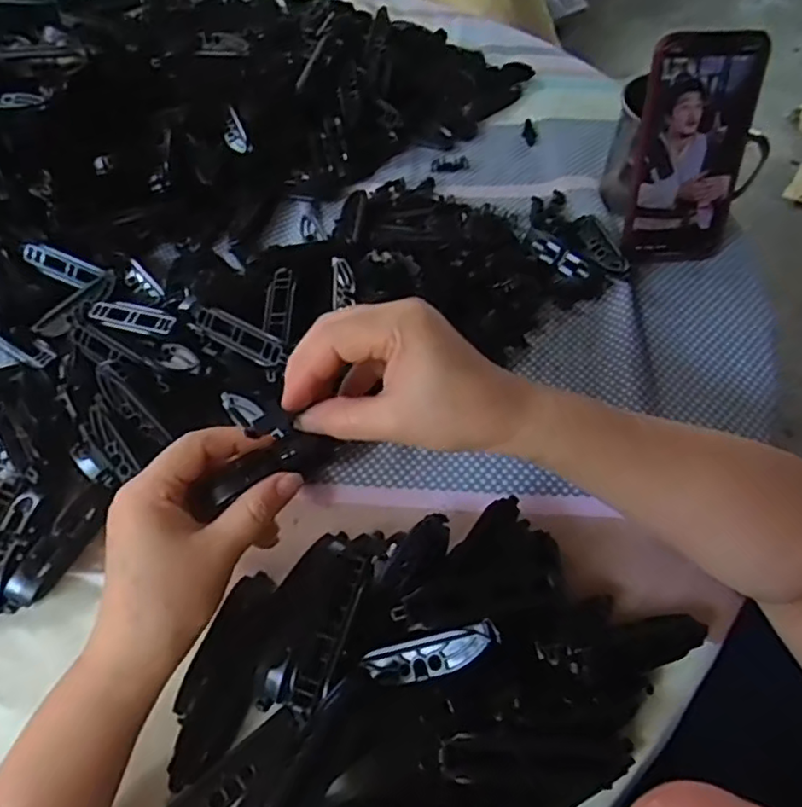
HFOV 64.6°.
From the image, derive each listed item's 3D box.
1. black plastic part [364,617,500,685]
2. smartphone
[{"bbox_3d":[0.014,0.119,0.298,0.066,0.009,0.018,-23,53,16],"label":"black plastic part"},{"bbox_3d":[0.212,-0.183,0.465,0.077,0.159,0.017,1,31,7],"label":"smartphone"}]

